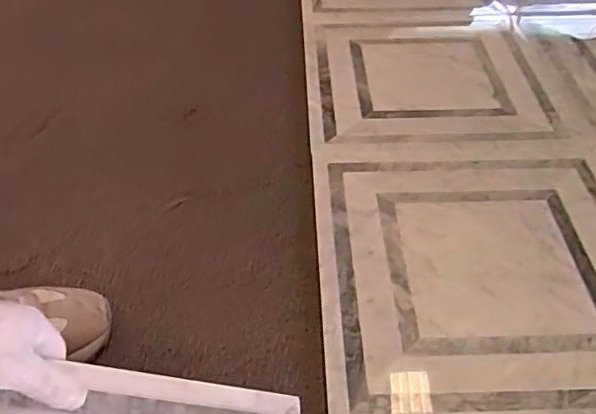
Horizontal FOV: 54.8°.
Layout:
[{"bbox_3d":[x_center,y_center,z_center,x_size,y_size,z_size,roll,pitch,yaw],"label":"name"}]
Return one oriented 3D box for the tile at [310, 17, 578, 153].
[{"bbox_3d":[0.213,-0.222,0.962,0.379,0.016,0.396,0,42,3],"label":"tile"}]

